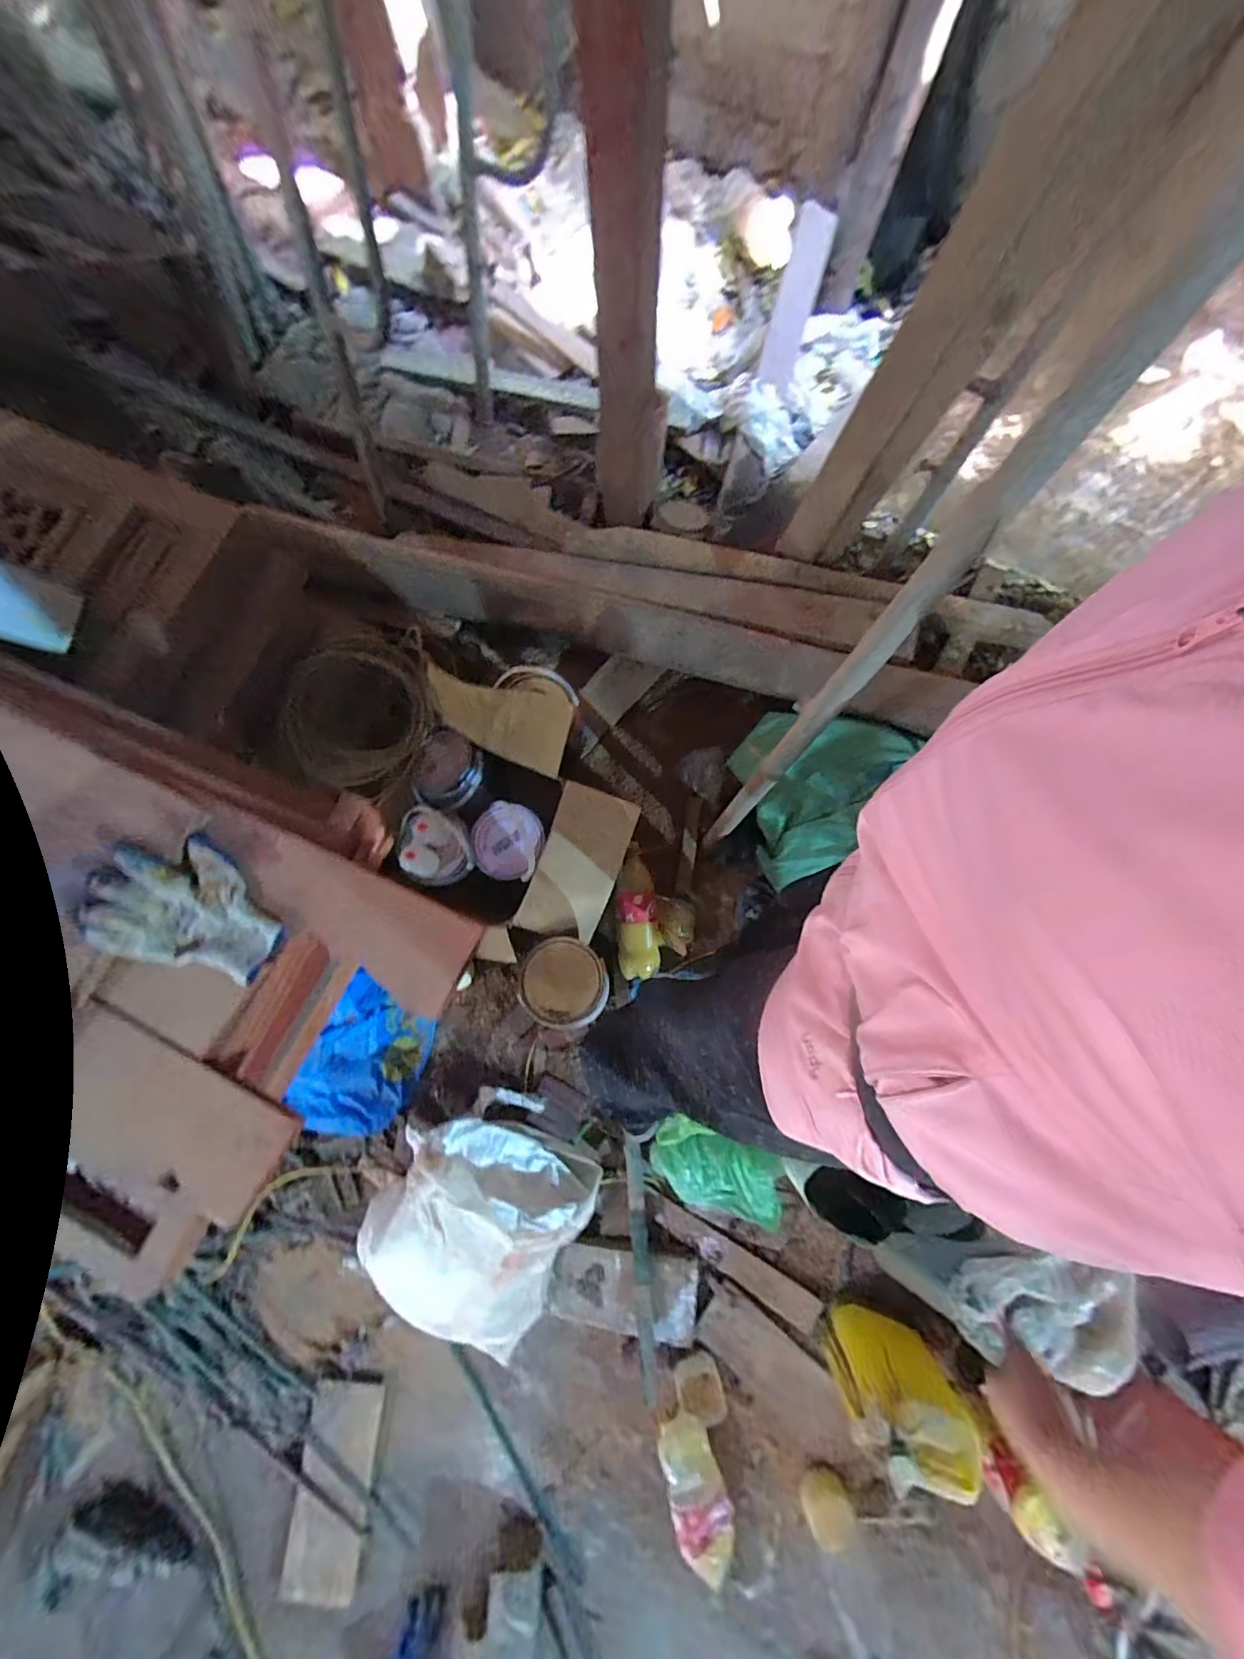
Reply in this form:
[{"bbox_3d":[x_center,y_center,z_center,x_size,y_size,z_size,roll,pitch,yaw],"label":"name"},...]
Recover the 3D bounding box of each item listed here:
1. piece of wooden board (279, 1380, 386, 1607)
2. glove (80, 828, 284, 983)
[{"bbox_3d":[-0.568,1.290,1.044,0.140,0.015,0.338,4,78,2],"label":"piece of wooden board"},{"bbox_3d":[-0.472,0.079,0.580,0.199,0.040,0.135,13,78,4],"label":"glove"}]

